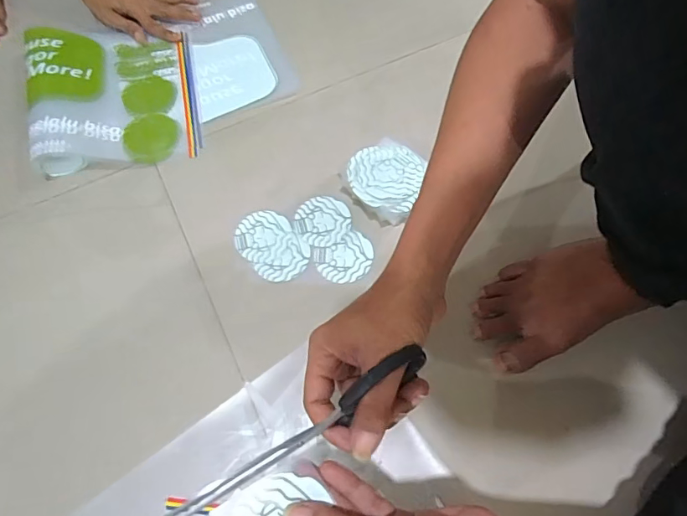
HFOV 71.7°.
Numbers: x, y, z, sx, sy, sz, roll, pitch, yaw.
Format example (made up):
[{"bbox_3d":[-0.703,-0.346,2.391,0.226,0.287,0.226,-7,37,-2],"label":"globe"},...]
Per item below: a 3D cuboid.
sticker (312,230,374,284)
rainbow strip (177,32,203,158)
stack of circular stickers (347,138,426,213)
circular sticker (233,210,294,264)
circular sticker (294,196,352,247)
[{"bbox_3d":[0.003,0.001,0.553,0.067,0.004,0.057,-29,67,-11],"label":"sticker"},{"bbox_3d":[-0.218,-0.234,0.664,0.019,0.004,0.219,-13,65,-4],"label":"rainbow strip"},{"bbox_3d":[0.048,-0.096,0.579,0.084,0.032,0.091,26,68,13],"label":"stack of circular stickers"},{"bbox_3d":[-0.095,-0.026,0.568,0.068,0.004,0.068,-1,65,2],"label":"circular sticker"},{"bbox_3d":[-0.024,-0.046,0.574,0.066,0.004,0.065,-1,65,2],"label":"circular sticker"}]

